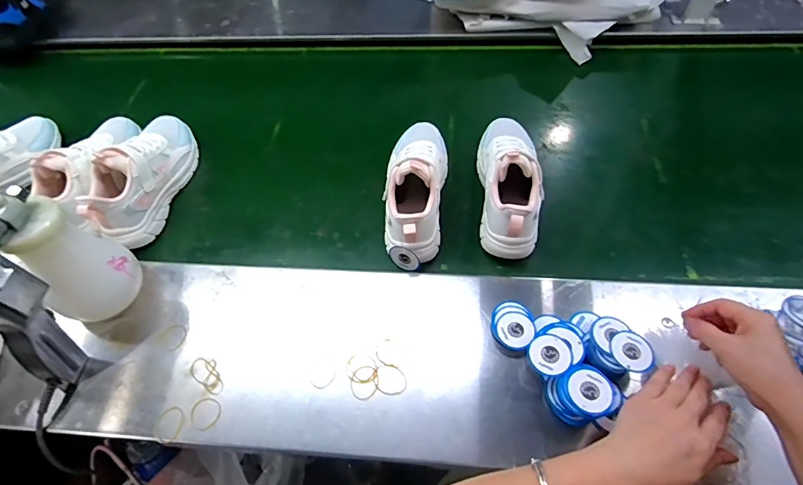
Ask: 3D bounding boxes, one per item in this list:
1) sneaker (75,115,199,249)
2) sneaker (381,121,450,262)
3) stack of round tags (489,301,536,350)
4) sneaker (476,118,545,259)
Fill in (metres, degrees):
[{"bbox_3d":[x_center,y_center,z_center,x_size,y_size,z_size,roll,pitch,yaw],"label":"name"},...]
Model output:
[{"bbox_3d":[-0.420,-0.123,0.688,0.077,0.111,0.260,6,59,8],"label":"sneaker"},{"bbox_3d":[0.020,-0.097,0.644,0.093,0.126,0.255,5,59,7],"label":"sneaker"},{"bbox_3d":[0.140,0.104,0.530,0.052,0.022,0.063,15,60,15],"label":"stack of round tags"},{"bbox_3d":[0.165,-0.110,0.637,0.085,0.119,0.255,1,59,5],"label":"sneaker"}]

